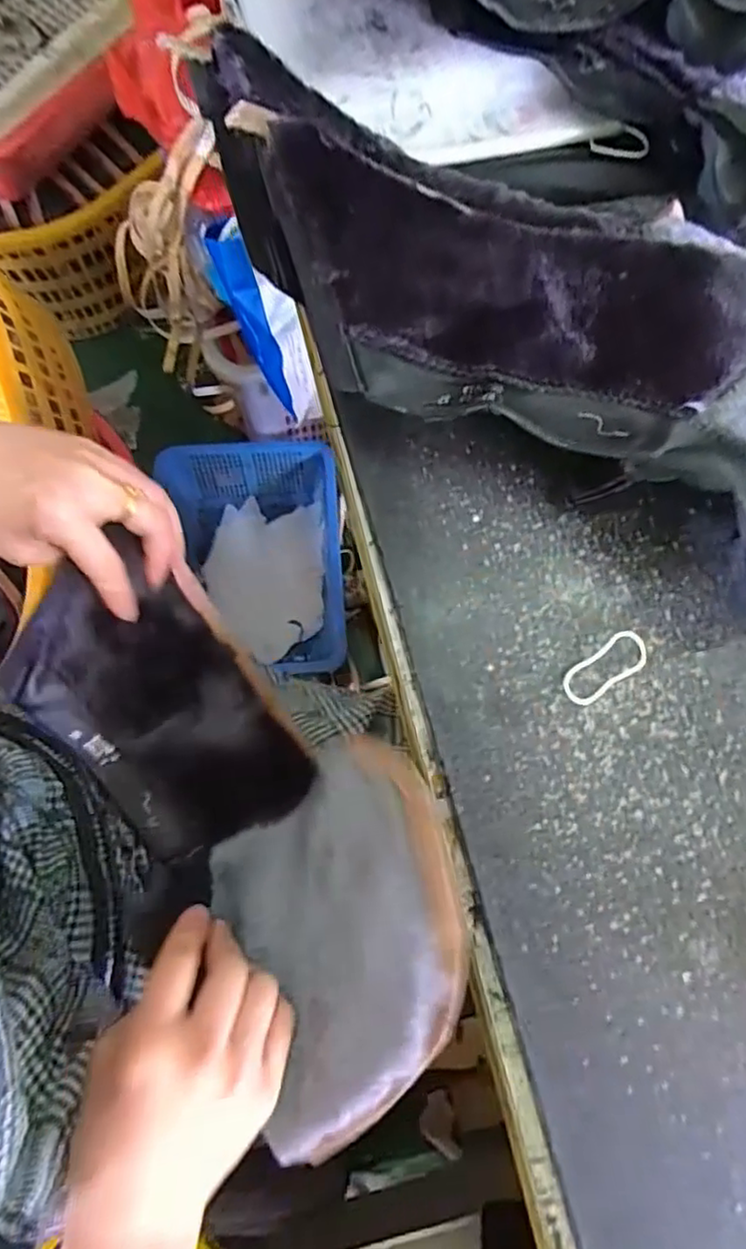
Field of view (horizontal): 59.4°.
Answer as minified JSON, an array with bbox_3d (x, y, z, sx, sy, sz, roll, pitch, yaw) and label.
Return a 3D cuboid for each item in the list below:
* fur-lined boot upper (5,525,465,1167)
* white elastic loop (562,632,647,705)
[{"bbox_3d":[-0.074,0.104,0.363,0.151,0.136,0.290,-40,63,-12],"label":"fur-lined boot upper"},{"bbox_3d":[0.121,0.022,0.340,0.051,0.004,0.021,-32,77,-10],"label":"white elastic loop"}]

